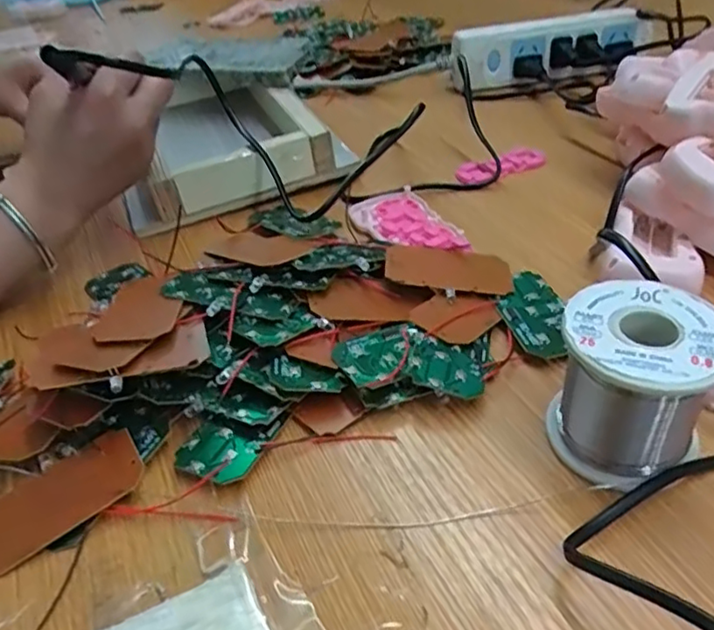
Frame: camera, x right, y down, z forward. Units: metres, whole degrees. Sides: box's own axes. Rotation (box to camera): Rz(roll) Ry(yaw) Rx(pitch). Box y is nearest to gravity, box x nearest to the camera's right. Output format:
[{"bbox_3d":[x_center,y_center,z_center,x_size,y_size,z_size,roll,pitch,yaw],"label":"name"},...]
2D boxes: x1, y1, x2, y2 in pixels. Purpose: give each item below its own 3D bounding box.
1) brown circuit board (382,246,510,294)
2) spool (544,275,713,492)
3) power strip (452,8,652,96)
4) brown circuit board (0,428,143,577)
[{"bbox_3d":[0.054,-0.027,0.366,0.074,0.004,0.042,7,40,2],"label":"brown circuit board"},{"bbox_3d":[0.116,0.028,0.258,0.059,0.063,0.059,14,44,24],"label":"spool"},{"bbox_3d":[0.190,-0.264,0.610,0.192,0.052,0.041,-12,40,-4],"label":"power strip"},{"bbox_3d":[-0.133,0.081,0.271,0.075,0.004,0.038,-33,46,-14],"label":"brown circuit board"}]

